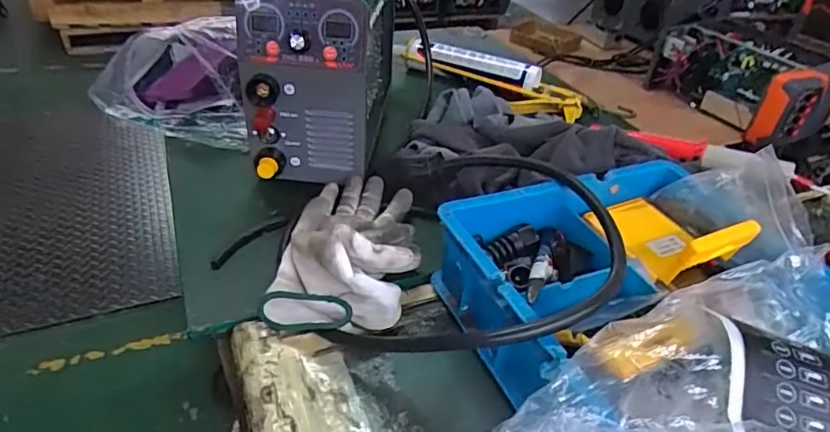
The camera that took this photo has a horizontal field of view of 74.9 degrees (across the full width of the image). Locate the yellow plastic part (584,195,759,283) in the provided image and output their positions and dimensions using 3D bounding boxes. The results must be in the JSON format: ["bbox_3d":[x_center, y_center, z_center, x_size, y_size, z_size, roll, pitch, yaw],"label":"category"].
[{"bbox_3d":[0.225,0.009,0.489,0.087,0.052,0.115,-16,41,-27],"label":"yellow plastic part"}]

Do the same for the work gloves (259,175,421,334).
[{"bbox_3d":[-0.059,0.016,0.489,0.120,0.080,0.186,4,36,-3],"label":"work gloves"}]

